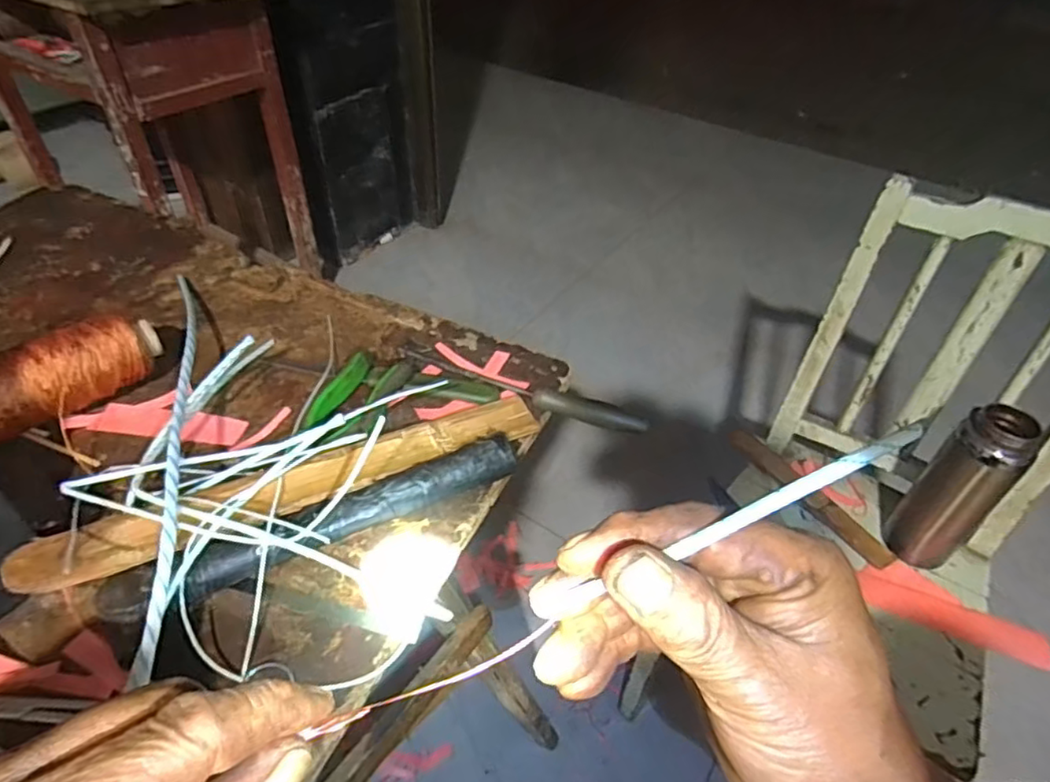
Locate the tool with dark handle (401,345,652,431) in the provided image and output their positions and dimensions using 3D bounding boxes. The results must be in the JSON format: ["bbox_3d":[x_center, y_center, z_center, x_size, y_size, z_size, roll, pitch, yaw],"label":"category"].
[{"bbox_3d":[-0.008,-0.004,0.583,0.247,0.023,0.021,20,46,16],"label":"tool with dark handle"}]

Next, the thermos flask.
[{"bbox_3d":[0.478,0.108,0.698,0.058,0.207,0.071,-28,52,-29],"label":"thermos flask"}]

